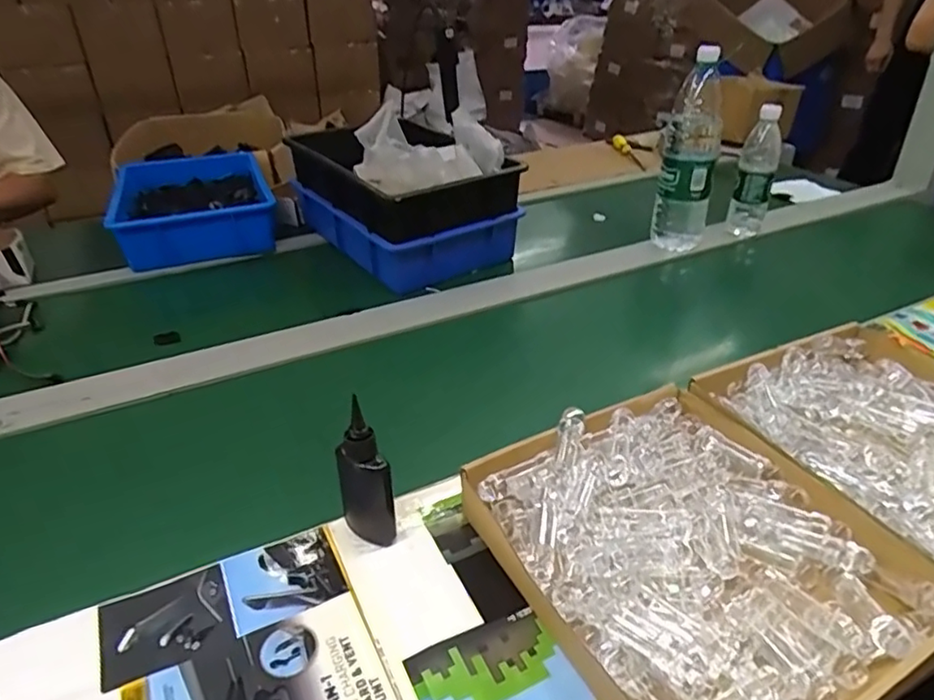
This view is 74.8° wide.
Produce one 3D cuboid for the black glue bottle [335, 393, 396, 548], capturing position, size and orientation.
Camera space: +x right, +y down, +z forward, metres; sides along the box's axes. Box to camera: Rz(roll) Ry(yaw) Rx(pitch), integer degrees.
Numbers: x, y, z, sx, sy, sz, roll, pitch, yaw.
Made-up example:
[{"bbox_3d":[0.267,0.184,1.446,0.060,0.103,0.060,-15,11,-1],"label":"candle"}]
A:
[{"bbox_3d":[-0.088,0.109,0.527,0.044,0.131,0.044,-9,33,-13],"label":"black glue bottle"}]

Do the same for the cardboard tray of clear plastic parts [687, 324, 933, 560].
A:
[{"bbox_3d":[0.446,0.087,0.604,0.314,0.047,0.313,-15,35,-22],"label":"cardboard tray of clear plastic parts"}]

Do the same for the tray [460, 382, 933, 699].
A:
[{"bbox_3d":[0.182,0.162,0.500,0.276,0.062,0.301,-16,35,-23],"label":"tray"}]

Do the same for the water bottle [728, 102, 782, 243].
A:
[{"bbox_3d":[0.510,-0.306,1.080,0.059,0.227,0.054,13,35,20],"label":"water bottle"}]

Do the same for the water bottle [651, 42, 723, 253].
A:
[{"bbox_3d":[0.375,-0.325,1.031,0.088,0.308,0.088,10,34,17],"label":"water bottle"}]

